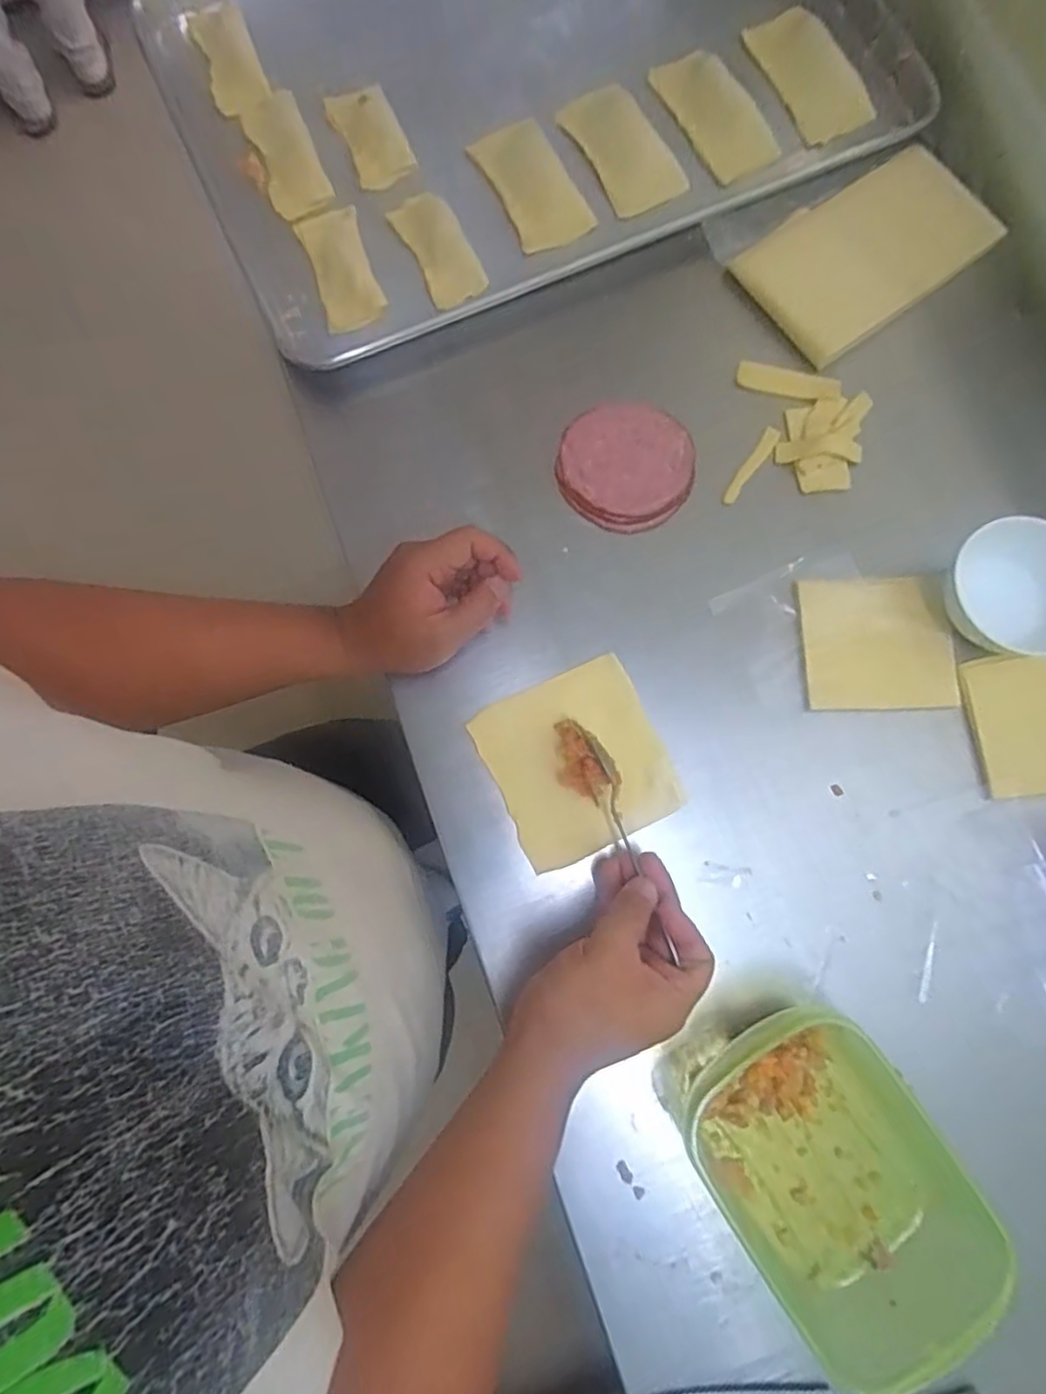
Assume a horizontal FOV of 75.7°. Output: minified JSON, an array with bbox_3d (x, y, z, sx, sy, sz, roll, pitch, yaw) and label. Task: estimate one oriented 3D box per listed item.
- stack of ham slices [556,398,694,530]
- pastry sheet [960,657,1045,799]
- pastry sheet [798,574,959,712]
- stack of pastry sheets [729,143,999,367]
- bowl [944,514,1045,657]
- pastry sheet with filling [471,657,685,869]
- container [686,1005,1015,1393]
[{"bbox_3d":[0.080,-0.182,0.530,0.105,0.011,0.104,25,81,5],"label":"stack of ham slices"},{"bbox_3d":[0.386,0.018,0.491,0.113,0.007,0.101,-7,80,0],"label":"pastry sheet"},{"bbox_3d":[0.263,-0.039,0.500,0.110,0.009,0.098,-4,80,0],"label":"pastry sheet"},{"bbox_3d":[0.284,-0.370,0.556,0.191,0.020,0.117,-35,81,-5],"label":"stack of pastry sheets"},{"bbox_3d":[0.352,-0.075,0.481,0.083,0.054,0.097,-22,80,-3],"label":"bowl"},{"bbox_3d":[0.038,0.046,0.481,0.119,0.030,0.124,-25,80,-3],"label":"pastry sheet with filling"},{"bbox_3d":[0.188,0.294,0.419,0.124,0.061,0.188,-35,81,-5],"label":"container"}]

